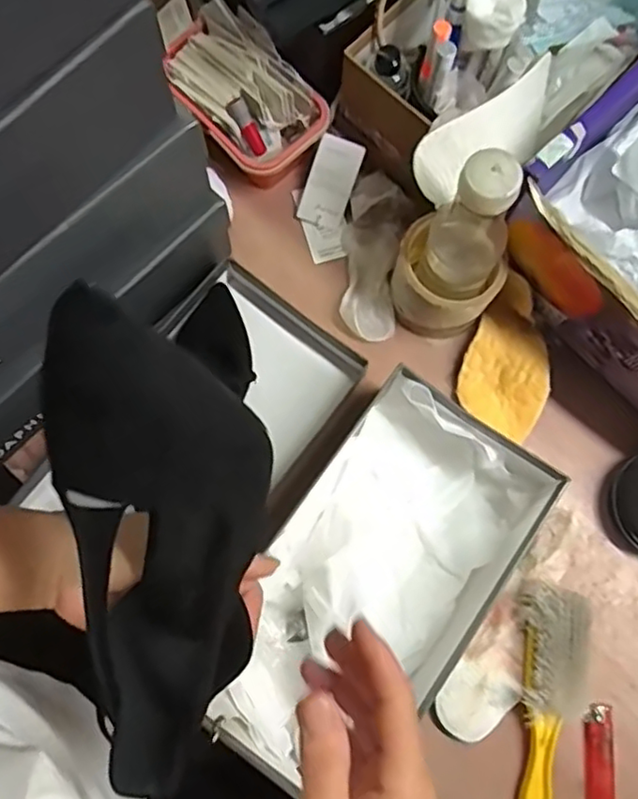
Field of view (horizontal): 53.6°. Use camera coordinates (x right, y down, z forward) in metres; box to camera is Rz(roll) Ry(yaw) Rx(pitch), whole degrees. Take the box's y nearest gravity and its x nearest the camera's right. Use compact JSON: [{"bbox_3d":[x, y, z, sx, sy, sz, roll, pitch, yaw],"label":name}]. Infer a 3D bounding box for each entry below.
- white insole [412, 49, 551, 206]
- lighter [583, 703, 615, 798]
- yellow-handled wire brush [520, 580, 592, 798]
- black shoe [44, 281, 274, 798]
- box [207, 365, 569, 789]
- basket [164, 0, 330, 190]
[{"bbox_3d":[0.137,-0.208,0.501,0.138,0.057,0.021,-34,39,-8],"label":"white insole"},{"bbox_3d":[0.226,0.288,0.509,0.023,0.008,0.079,4,78,0],"label":"lighter"},{"bbox_3d":[0.185,0.265,0.496,0.051,0.037,0.228,5,78,1],"label":"yellow-handled wire brush"},{"bbox_3d":[-0.064,0.072,0.251,0.072,0.256,0.072,11,44,2],"label":"black shoe"},{"bbox_3d":[0.048,0.145,0.496,0.173,0.077,0.292,35,80,7],"label":"box"},{"bbox_3d":[-0.072,-0.280,0.596,0.094,0.073,0.158,-43,81,-9],"label":"basket"}]

